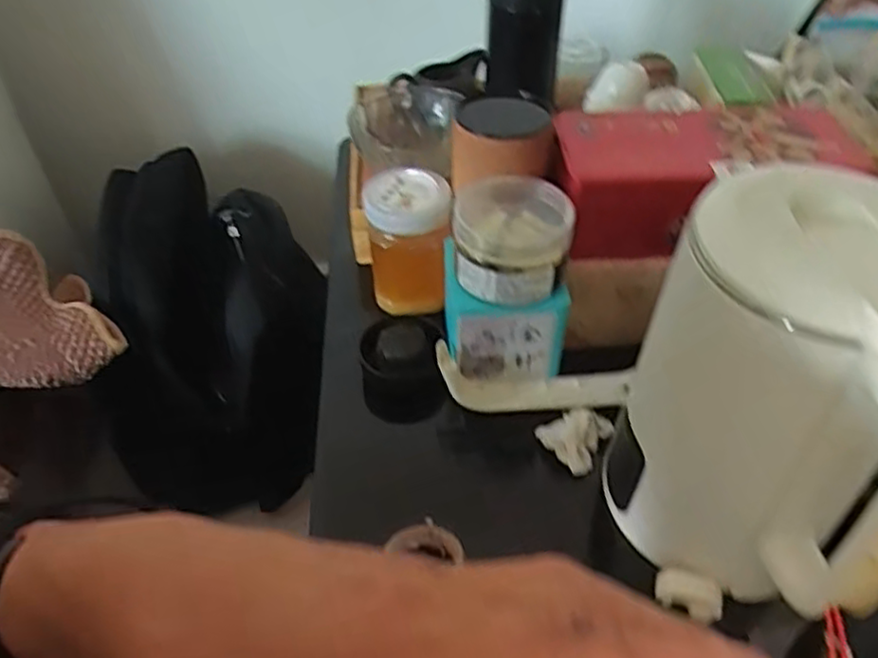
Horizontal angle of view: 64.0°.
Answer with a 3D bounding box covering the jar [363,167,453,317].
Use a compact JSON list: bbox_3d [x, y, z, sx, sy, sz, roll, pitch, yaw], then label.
[{"bbox_3d":[-0.027,-0.075,0.614,0.070,0.108,0.065,-5,46,-5],"label":"jar"}]

